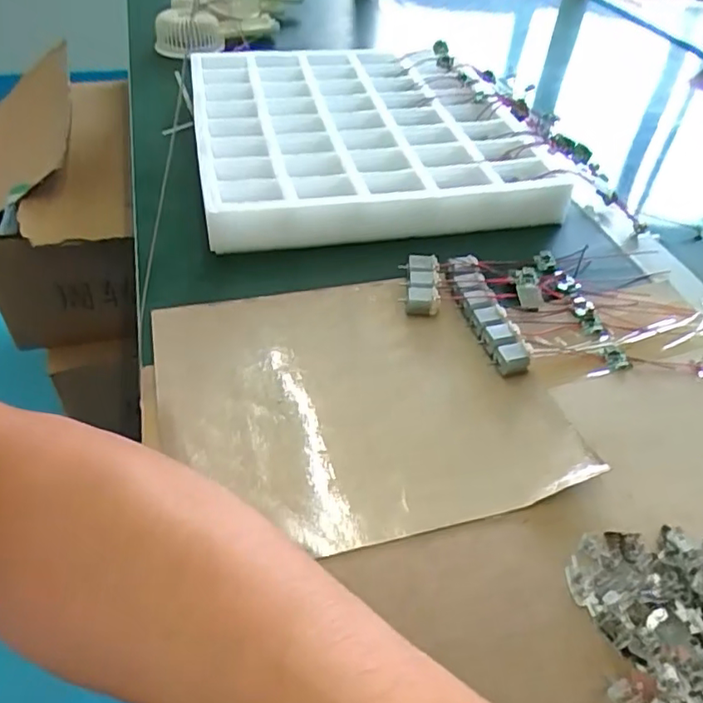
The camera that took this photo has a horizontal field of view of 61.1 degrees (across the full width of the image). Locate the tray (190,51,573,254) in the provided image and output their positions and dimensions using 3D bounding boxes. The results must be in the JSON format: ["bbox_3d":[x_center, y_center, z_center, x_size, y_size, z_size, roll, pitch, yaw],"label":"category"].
[{"bbox_3d":[0.005,-0.224,0.599,0.315,0.048,0.330,-8,46,-10],"label":"tray"}]

